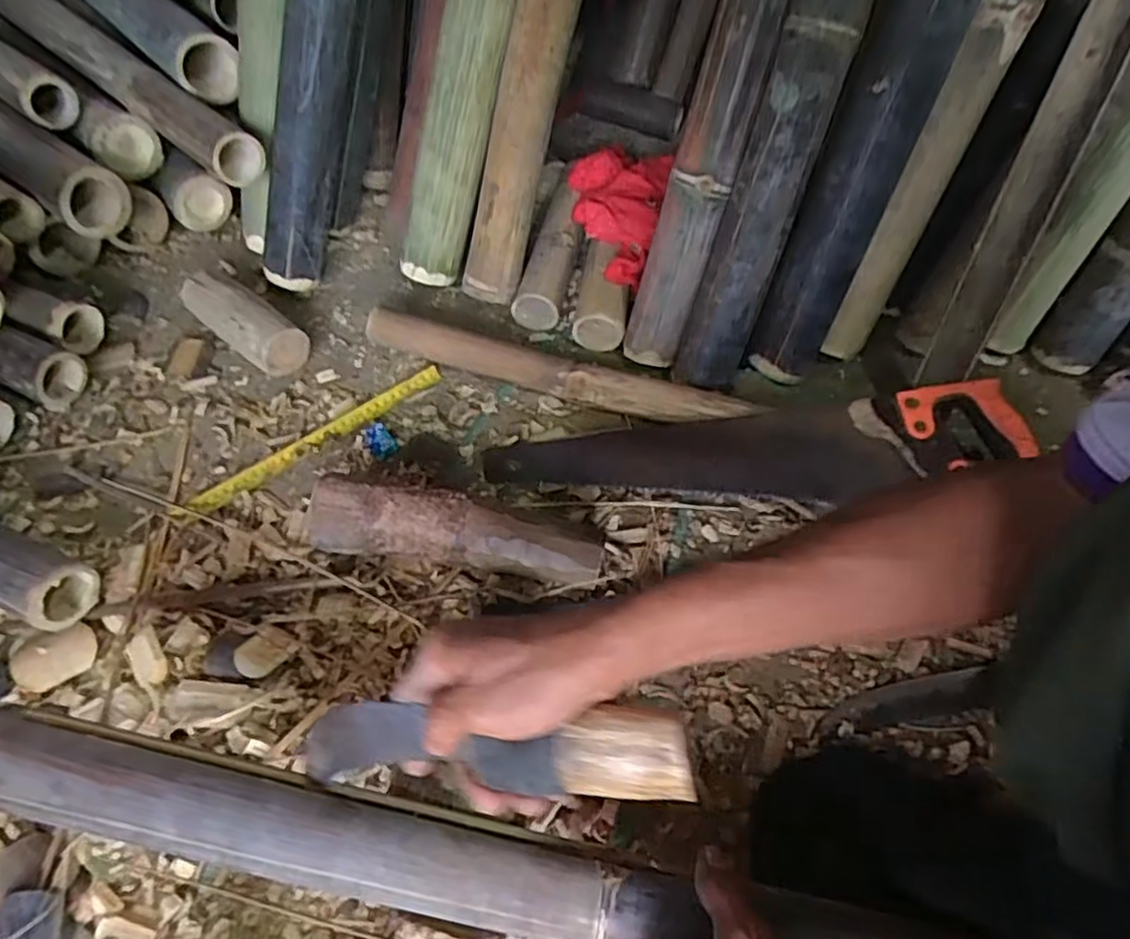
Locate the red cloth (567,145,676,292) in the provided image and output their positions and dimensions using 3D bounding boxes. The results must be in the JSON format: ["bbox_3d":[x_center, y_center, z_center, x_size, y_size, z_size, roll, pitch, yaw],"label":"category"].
[{"bbox_3d":[0.055,-0.315,0.848,0.118,0.069,0.219,13,53,7],"label":"red cloth"}]

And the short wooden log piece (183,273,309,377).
[{"bbox_3d":[-0.354,-0.163,0.777,0.157,0.061,0.060,35,59,22],"label":"short wooden log piece"}]

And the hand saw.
[{"bbox_3d":[0.174,-0.013,0.679,0.489,0.023,0.097,-6,73,8],"label":"hand saw"}]

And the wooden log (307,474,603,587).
[{"bbox_3d":[-0.094,0.058,0.608,0.246,0.070,0.050,8,53,4],"label":"wooden log"}]

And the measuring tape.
[{"bbox_3d":[-0.255,-0.034,0.717,0.291,0.010,0.027,-34,61,-25],"label":"measuring tape"}]

